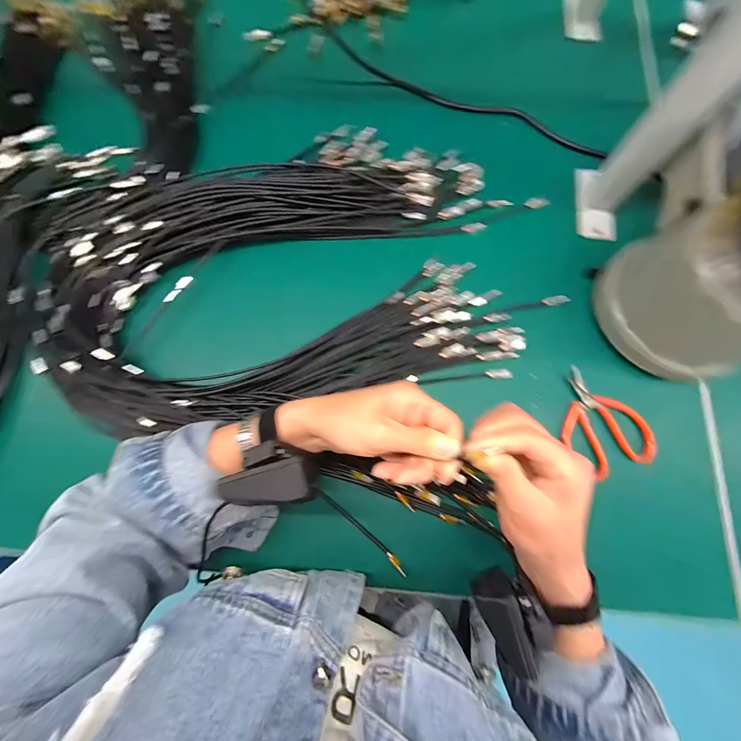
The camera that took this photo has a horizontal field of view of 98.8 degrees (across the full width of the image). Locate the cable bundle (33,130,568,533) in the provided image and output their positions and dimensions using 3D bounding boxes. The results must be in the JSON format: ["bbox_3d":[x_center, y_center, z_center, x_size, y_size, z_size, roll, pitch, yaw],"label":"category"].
[{"bbox_3d":[-0.112,-0.119,0.371,0.574,0.050,0.421,13,78,4],"label":"cable bundle"}]

